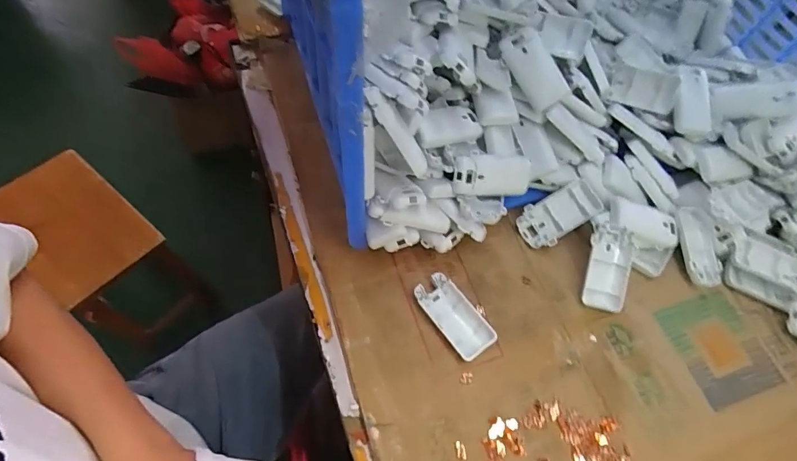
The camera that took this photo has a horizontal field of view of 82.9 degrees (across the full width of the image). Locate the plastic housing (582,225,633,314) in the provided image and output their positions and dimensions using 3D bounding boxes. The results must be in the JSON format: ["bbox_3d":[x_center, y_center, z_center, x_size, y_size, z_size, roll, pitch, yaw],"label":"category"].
[{"bbox_3d":[0.238,0.042,0.512,0.049,0.014,0.094,6,82,3],"label":"plastic housing"}]

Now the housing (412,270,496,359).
[{"bbox_3d":[0.061,0.093,0.492,0.045,0.019,0.095,-32,67,-21],"label":"housing"}]

